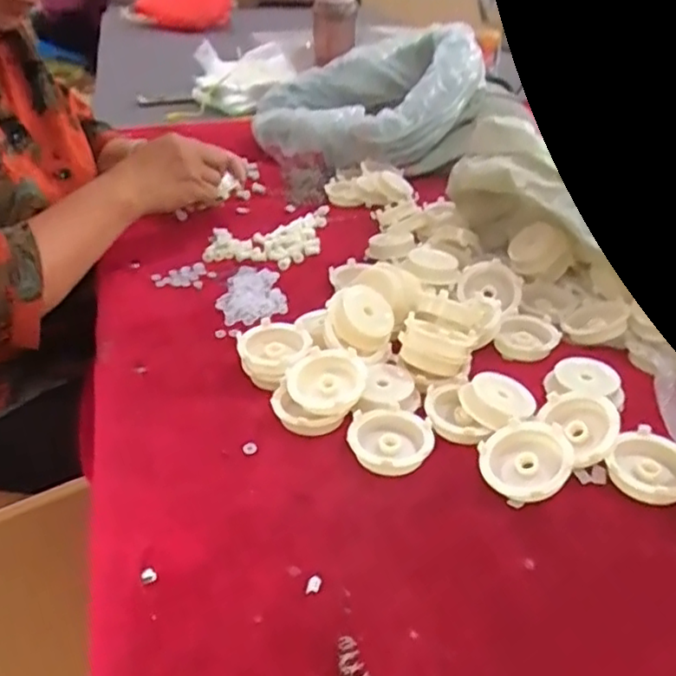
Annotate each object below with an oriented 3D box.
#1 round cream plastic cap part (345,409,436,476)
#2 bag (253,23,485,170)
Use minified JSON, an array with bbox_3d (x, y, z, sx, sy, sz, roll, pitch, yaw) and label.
[{"bbox_3d":[0.037,0.073,0.456,0.057,0.016,0.053,1,32,-1],"label":"round cream plastic cap part"},{"bbox_3d":[0.044,-0.367,0.996,0.288,0.152,0.278,26,42,34],"label":"bag"}]

